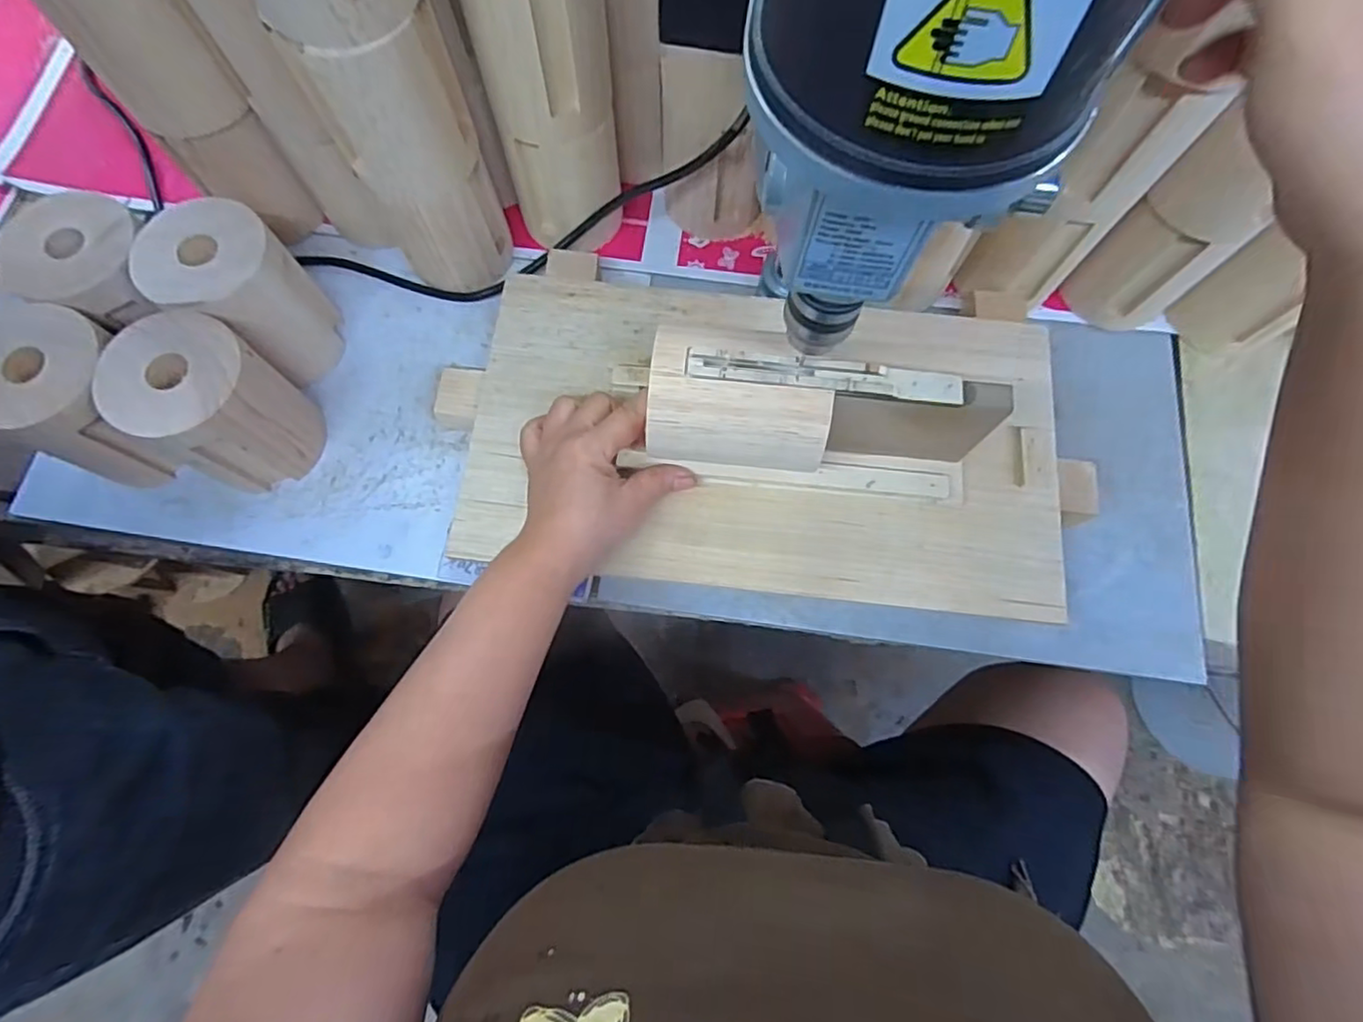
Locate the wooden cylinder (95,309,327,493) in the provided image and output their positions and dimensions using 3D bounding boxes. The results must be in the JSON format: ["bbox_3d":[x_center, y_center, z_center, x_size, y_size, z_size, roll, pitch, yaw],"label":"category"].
[{"bbox_3d":[-0.291,-0.067,0.405,0.083,0.097,0.077,0,75,-1],"label":"wooden cylinder"}]

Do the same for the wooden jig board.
[{"bbox_3d":[0.055,-0.059,0.428,0.418,0.031,0.226,6,75,1],"label":"wooden jig board"}]

